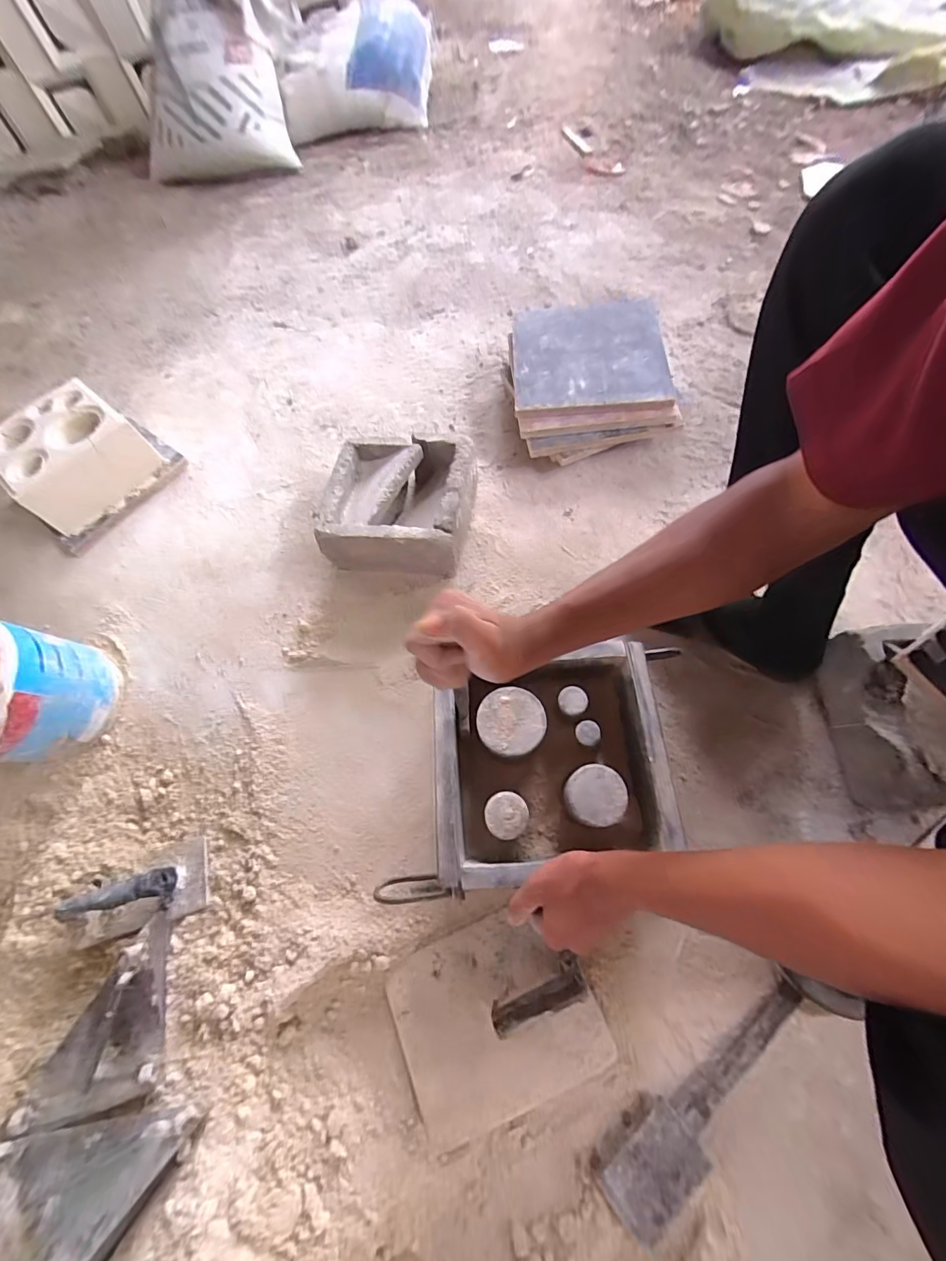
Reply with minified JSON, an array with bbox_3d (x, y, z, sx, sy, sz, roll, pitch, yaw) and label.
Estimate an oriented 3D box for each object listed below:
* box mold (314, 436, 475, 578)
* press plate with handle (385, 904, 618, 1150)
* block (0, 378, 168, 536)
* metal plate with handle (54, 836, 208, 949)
[{"bbox_3d":[-0.109,-0.194,0.722,0.203,0.100,0.207,10,67,8],"label":"box mold"},{"bbox_3d":[0.020,0.401,0.470,0.204,0.056,0.165,-23,67,-7],"label":"press plate with handle"},{"bbox_3d":[-0.666,-0.288,0.769,0.174,0.120,0.201,35,74,22],"label":"block"},{"bbox_3d":[-0.416,0.316,0.546,0.164,0.056,0.087,-19,66,-6],"label":"metal plate with handle"}]

